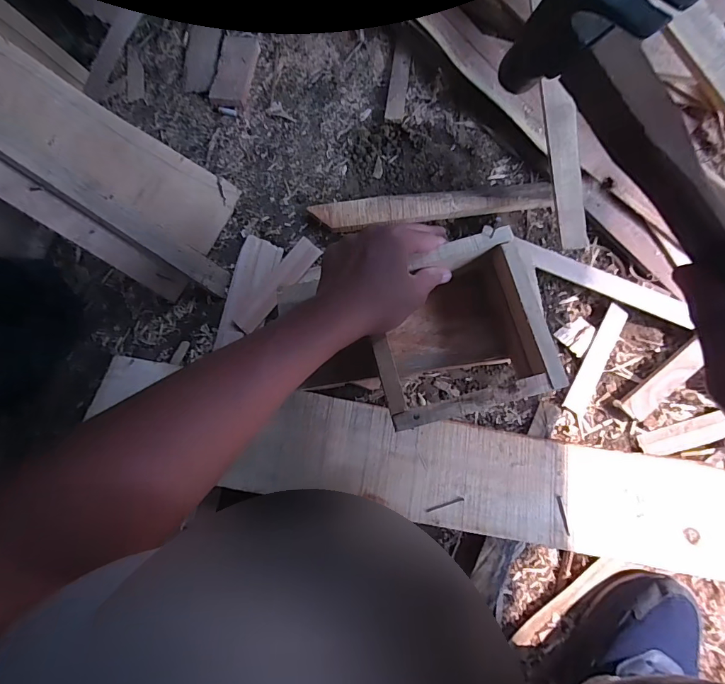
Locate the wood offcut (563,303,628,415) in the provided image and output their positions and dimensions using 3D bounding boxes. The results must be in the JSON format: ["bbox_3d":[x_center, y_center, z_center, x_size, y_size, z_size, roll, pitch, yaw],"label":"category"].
[{"bbox_3d":[0.301,0.022,0.536,0.031,0.009,0.146,25,80,11],"label":"wood offcut"}]

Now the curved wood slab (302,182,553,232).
[{"bbox_3d":[0.093,-0.182,0.563,0.309,0.028,0.041,-7,76,4],"label":"curved wood slab"}]

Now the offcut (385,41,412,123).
[{"bbox_3d":[0.052,-0.372,0.602,0.026,0.008,0.120,6,77,7],"label":"offcut"}]

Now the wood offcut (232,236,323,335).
[{"bbox_3d":[-0.115,-0.077,0.567,0.034,0.007,0.149,37,83,13],"label":"wood offcut"}]

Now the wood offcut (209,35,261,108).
[{"bbox_3d":[-0.193,-0.409,0.630,0.054,0.019,0.113,10,78,8],"label":"wood offcut"}]

